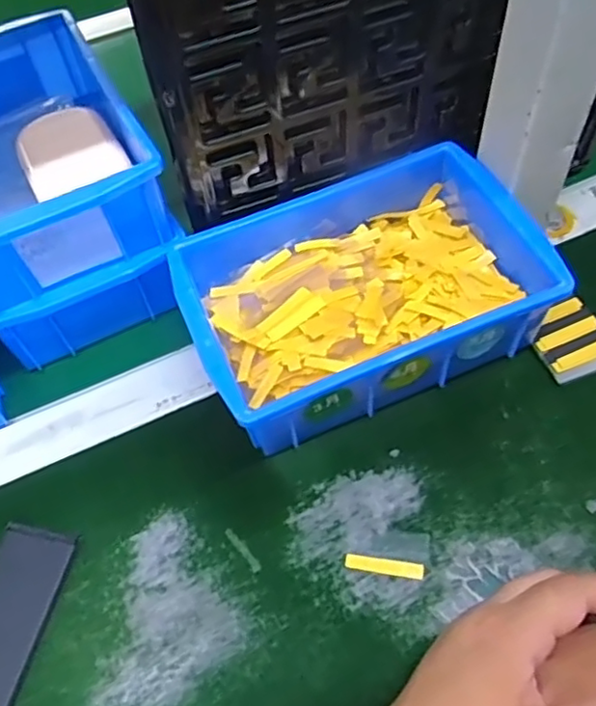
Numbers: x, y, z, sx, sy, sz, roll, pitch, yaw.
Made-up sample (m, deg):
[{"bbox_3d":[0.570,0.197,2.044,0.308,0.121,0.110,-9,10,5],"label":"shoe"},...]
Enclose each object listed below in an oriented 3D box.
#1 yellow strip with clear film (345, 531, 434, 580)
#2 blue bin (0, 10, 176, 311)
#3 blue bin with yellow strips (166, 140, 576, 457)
[{"bbox_3d":[0.047,0.103,0.328,0.043,0.004,0.023,1,56,6],"label":"yellow strip with clear film"},{"bbox_3d":[-0.169,-0.125,0.395,0.126,0.057,0.196,-26,58,-12],"label":"blue bin"},{"bbox_3d":[0.035,-0.035,0.384,0.199,0.069,0.143,-21,57,-10],"label":"blue bin with yellow strips"}]

